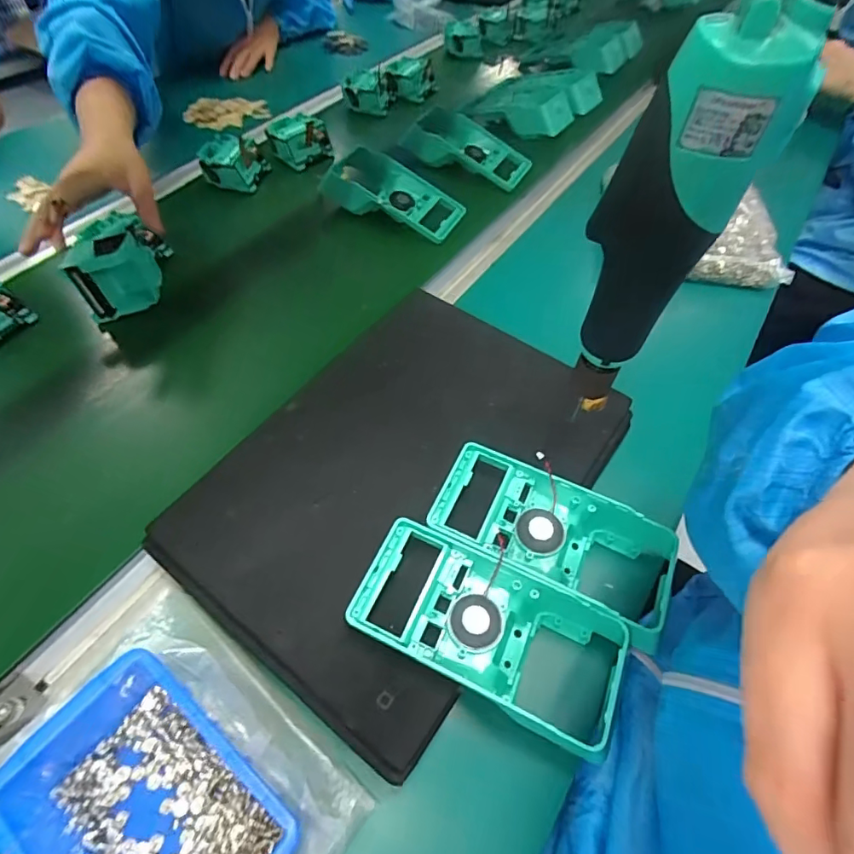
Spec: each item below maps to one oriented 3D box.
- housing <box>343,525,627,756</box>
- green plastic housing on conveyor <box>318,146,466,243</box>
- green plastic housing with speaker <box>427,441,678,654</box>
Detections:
[{"bbox_3d":[0.041,0.129,0.320,0.173,0.022,0.086,21,58,14],"label":"housing"},{"bbox_3d":[-0.044,-0.310,0.649,0.188,0.049,0.097,23,58,14],"label":"green plastic housing on conveyor"},{"bbox_3d":[0.097,0.077,0.359,0.181,0.026,0.092,24,59,15],"label":"green plastic housing with speaker"}]

